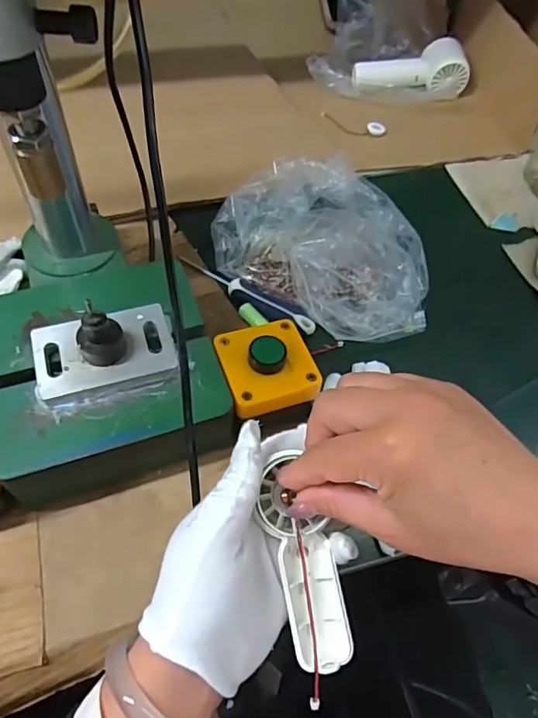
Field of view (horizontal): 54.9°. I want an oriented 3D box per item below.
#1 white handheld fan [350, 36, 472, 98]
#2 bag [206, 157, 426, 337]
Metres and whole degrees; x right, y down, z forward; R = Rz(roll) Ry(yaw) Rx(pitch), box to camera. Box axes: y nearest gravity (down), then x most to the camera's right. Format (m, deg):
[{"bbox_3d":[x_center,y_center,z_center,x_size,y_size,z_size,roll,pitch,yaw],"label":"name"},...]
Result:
[{"bbox_3d":[0.190,-0.390,0.695,0.151,0.045,0.065,2,56,-4],"label":"white handheld fan"},{"bbox_3d":[0.053,-0.112,0.498,0.211,0.054,0.179,19,56,8],"label":"bag"}]

